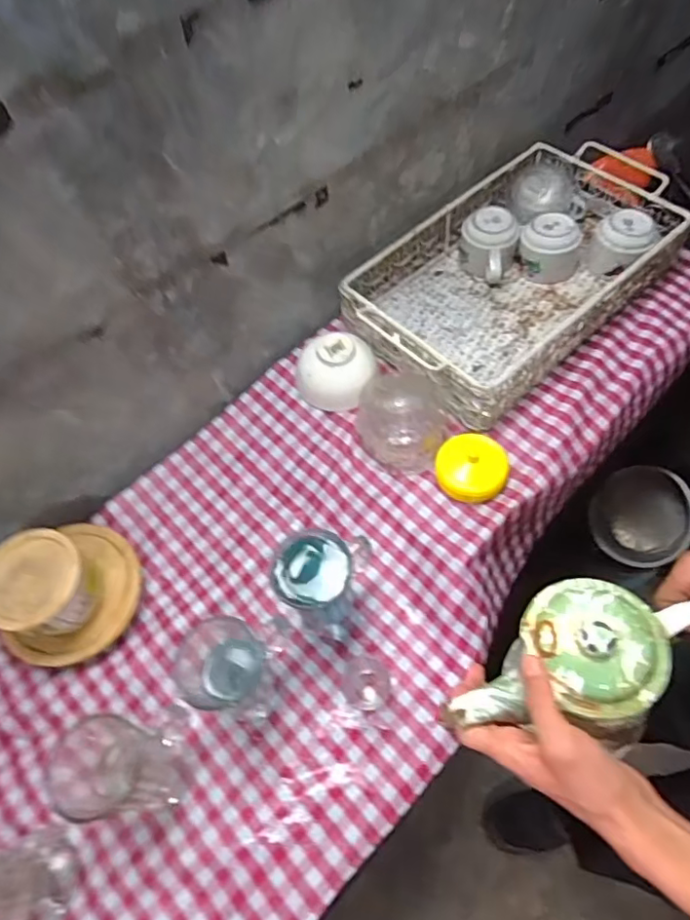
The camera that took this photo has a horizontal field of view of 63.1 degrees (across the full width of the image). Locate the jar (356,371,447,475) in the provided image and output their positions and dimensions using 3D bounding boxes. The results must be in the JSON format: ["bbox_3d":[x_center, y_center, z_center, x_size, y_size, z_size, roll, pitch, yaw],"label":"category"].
[{"bbox_3d":[0.067,-0.050,0.669,0.101,0.077,0.100,-2,58,3],"label":"jar"}]

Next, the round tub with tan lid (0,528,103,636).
[{"bbox_3d":[-0.310,0.131,0.577,0.095,0.082,0.103,-2,58,3],"label":"round tub with tan lid"}]

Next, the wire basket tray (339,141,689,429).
[{"bbox_3d":[0.222,-0.251,0.755,0.421,0.107,0.259,-38,63,-18],"label":"wire basket tray"}]

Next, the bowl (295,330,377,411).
[{"bbox_3d":[-0.013,-0.118,0.718,0.100,0.071,0.091,-2,58,3],"label":"bowl"}]

